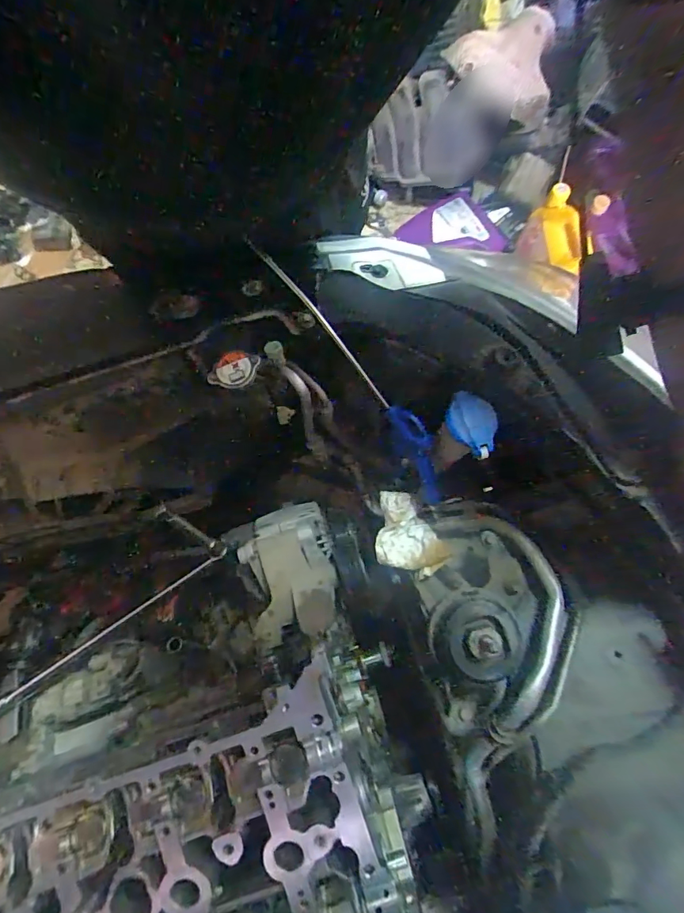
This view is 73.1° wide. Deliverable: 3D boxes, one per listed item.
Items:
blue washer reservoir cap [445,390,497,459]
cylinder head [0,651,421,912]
[{"bbox_3d":[0.129,-0.036,0.465,0.040,0.022,0.090,-11,45,-1],"label":"blue washer reservoir cap"},{"bbox_3d":[-0.171,0.392,0.434,0.441,0.123,0.283,-18,77,-3],"label":"cylinder head"}]

